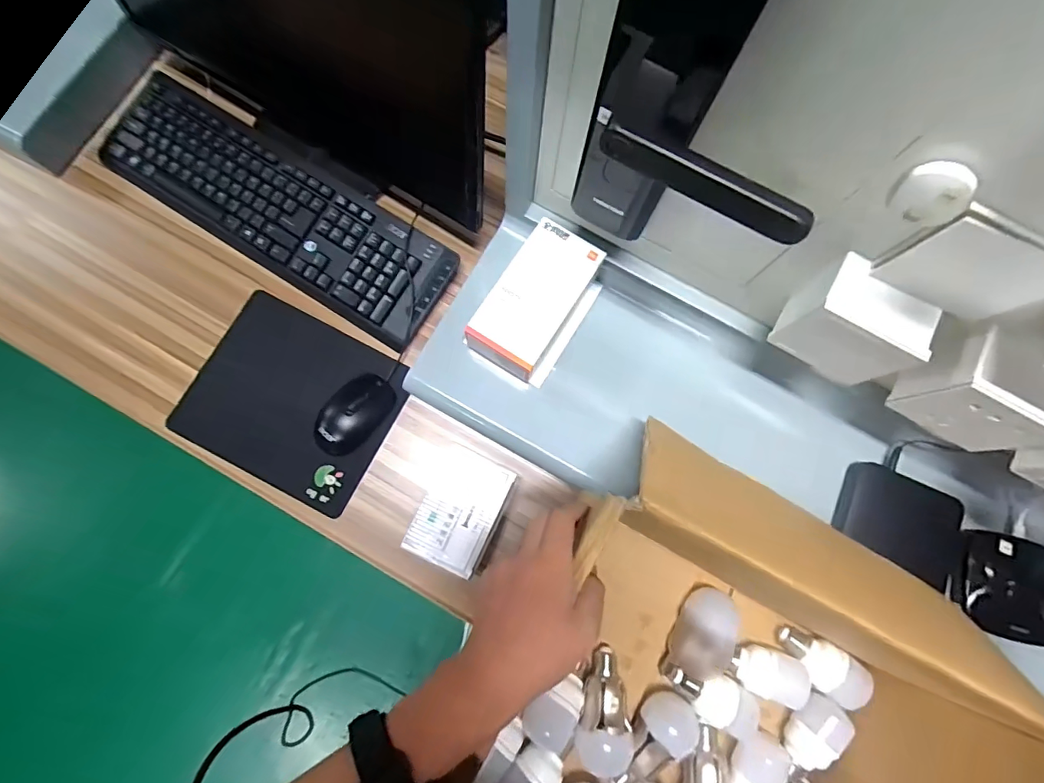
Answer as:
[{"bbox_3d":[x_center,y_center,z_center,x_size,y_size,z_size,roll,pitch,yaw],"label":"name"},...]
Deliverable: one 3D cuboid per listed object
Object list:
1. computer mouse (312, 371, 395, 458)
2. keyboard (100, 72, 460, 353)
[{"bbox_3d":[-0.205,0.026,0.598,0.063,0.035,0.105,40,81,6],"label":"computer mouse"},{"bbox_3d":[-0.315,-0.237,0.632,0.488,0.034,0.145,32,81,4],"label":"keyboard"}]

